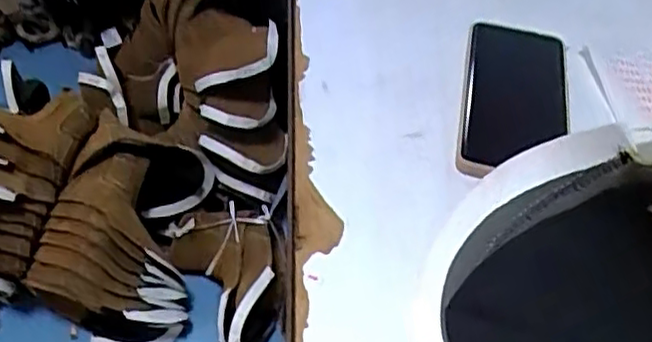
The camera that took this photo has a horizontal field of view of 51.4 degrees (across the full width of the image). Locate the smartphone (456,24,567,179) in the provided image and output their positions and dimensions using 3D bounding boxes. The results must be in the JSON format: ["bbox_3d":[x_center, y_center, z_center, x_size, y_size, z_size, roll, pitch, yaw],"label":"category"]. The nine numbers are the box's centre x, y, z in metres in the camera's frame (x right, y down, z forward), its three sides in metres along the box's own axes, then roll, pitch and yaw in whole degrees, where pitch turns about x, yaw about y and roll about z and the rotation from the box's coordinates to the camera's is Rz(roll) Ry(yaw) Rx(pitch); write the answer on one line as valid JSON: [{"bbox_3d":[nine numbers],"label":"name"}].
[{"bbox_3d":[0.140,-0.057,0.503,0.077,0.008,0.152,12,49,4],"label":"smartphone"}]

